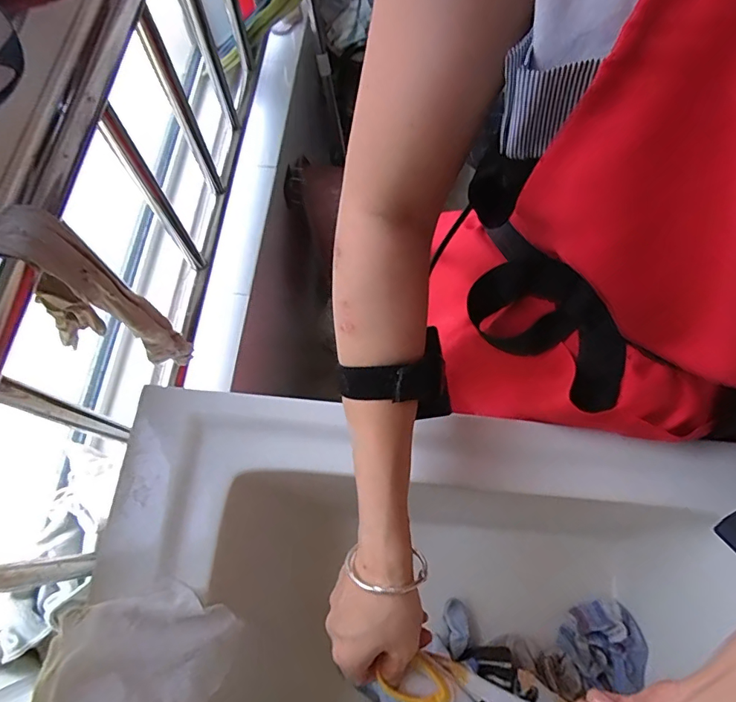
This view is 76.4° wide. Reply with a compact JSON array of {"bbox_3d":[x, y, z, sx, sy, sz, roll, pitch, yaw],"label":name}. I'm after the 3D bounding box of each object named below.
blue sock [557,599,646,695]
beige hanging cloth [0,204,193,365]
[{"bbox_3d":[0.246,0.307,0.486,0.076,0.029,0.072,-21,72,-8],"label":"blue sock"},{"bbox_3d":[-0.254,-0.036,0.444,0.051,0.245,0.077,37,74,12],"label":"beige hanging cloth"}]

